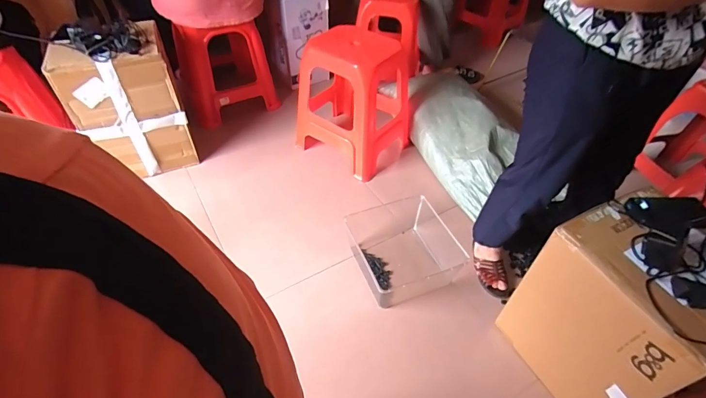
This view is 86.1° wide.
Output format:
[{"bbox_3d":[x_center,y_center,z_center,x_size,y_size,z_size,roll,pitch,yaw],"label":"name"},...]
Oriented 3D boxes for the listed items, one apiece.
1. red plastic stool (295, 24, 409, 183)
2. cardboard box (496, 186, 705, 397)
[{"bbox_3d":[0.010,-0.430,1.632,0.407,0.506,0.385,32,53,25],"label":"red plastic stool"},{"bbox_3d":[0.630,0.280,0.913,0.292,0.461,0.336,-19,50,-19],"label":"cardboard box"}]

